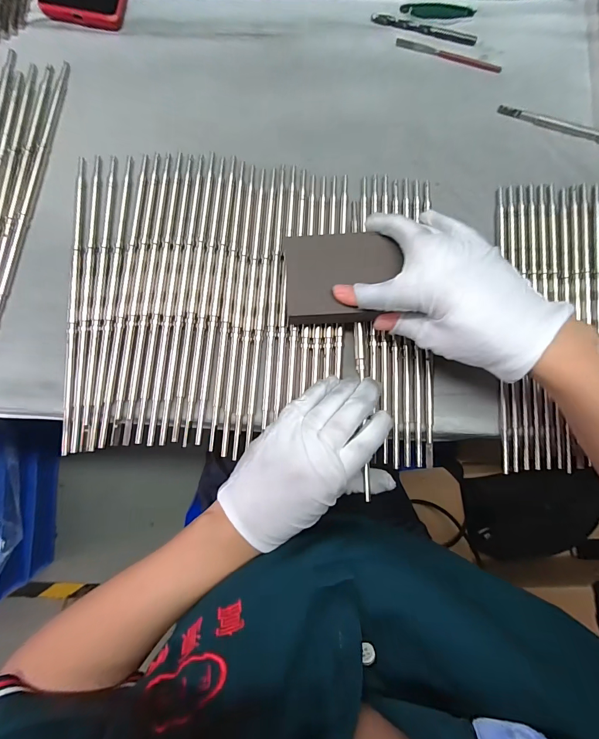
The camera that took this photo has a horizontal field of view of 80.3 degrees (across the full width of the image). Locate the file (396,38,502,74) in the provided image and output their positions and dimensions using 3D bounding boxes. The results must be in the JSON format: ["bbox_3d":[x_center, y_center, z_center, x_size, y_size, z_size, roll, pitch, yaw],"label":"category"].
[{"bbox_3d":[0.152,-0.319,0.361,0.109,0.004,0.009,14,86,-2],"label":"file"}]

